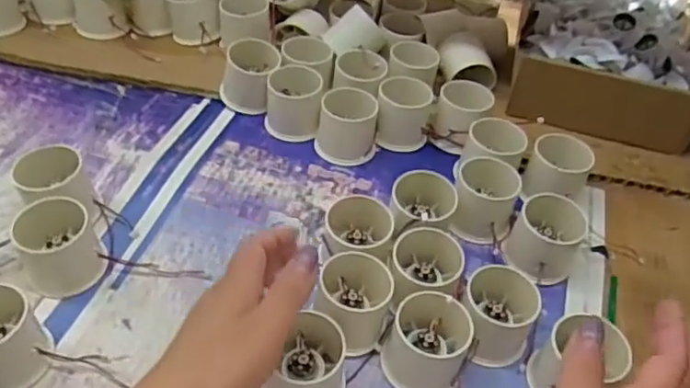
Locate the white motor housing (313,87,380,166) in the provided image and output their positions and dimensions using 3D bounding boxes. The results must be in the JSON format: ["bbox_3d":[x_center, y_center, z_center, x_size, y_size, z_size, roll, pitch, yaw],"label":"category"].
[{"bbox_3d":[0.003,-0.061,0.560,0.052,0.046,0.054,7,46,0],"label":"white motor housing"}]

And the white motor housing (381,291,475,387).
[{"bbox_3d":[0.059,0.097,0.420,0.054,0.051,0.063,20,48,12],"label":"white motor housing"}]

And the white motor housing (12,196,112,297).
[{"bbox_3d":[-0.206,0.038,0.446,0.052,0.050,0.054,-21,52,-24],"label":"white motor housing"}]

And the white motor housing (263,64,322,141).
[{"bbox_3d":[-0.048,-0.086,0.578,0.051,0.047,0.053,3,46,-4],"label":"white motor housing"}]

